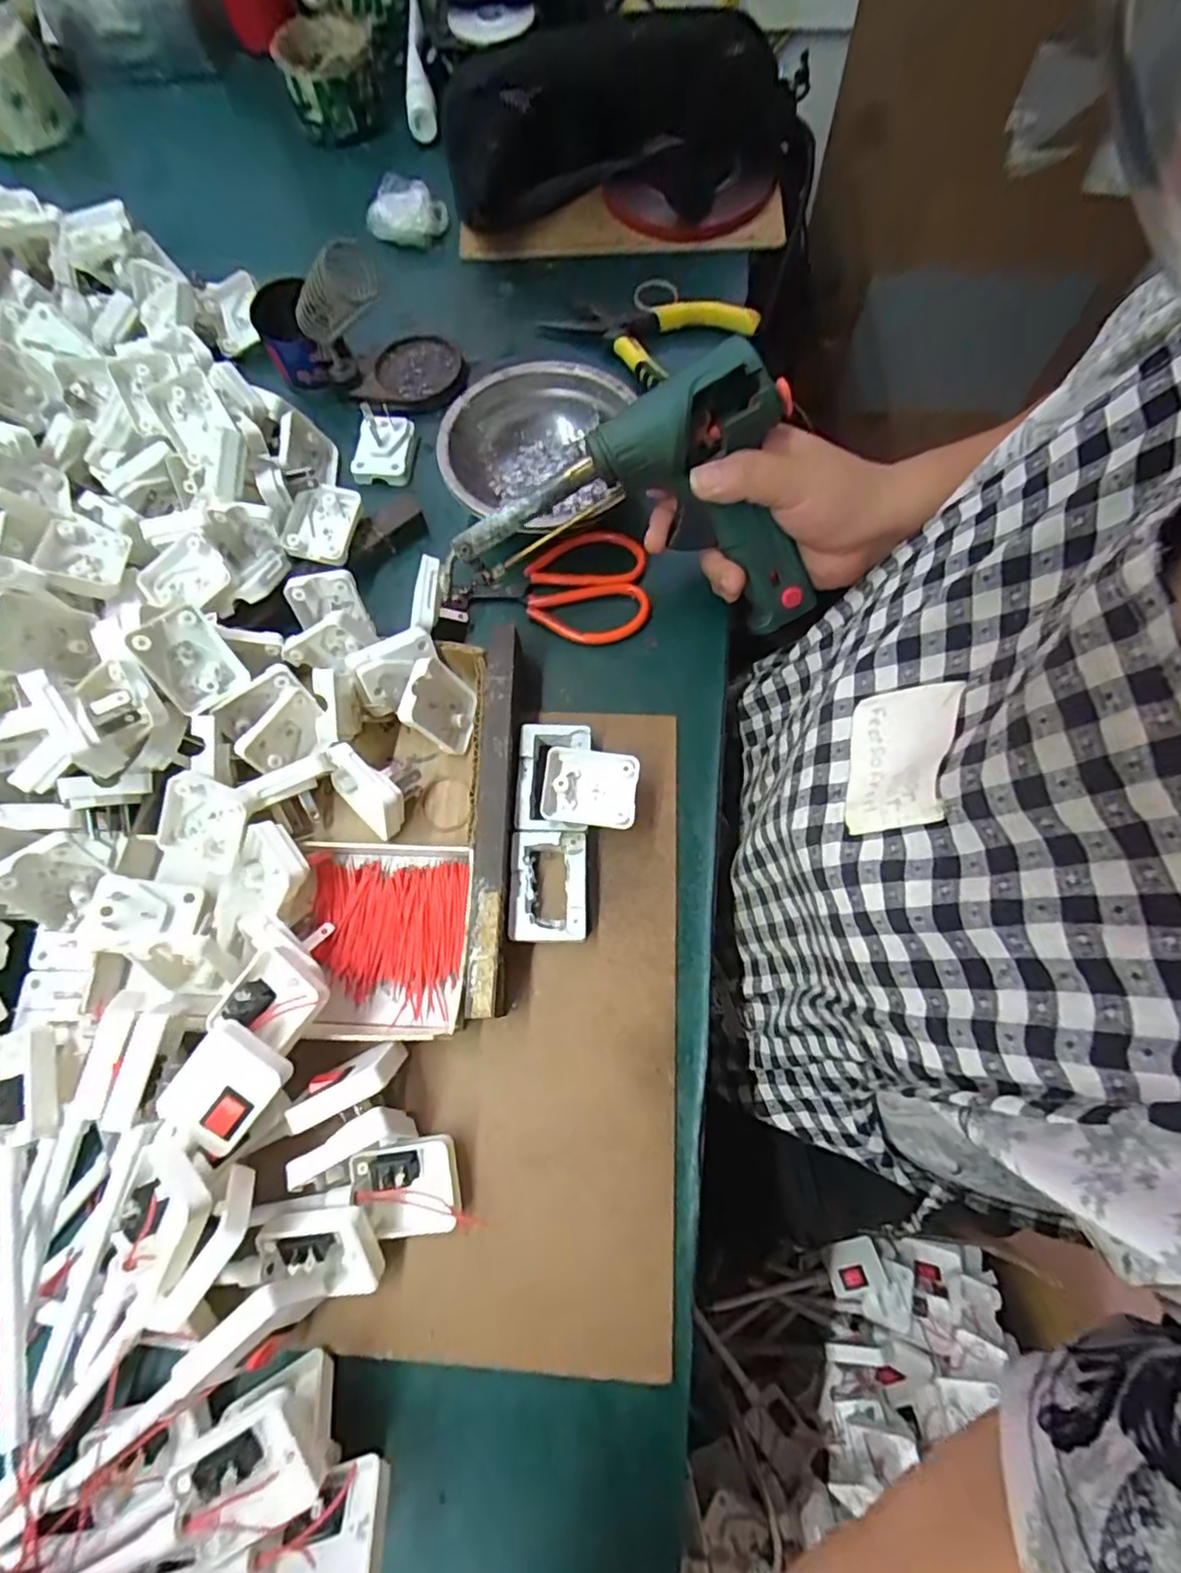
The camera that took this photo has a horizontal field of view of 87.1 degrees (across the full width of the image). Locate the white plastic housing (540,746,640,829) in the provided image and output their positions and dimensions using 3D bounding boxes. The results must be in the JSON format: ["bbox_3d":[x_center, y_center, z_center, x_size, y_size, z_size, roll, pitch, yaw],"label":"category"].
[{"bbox_3d":[0.000,0.001,0.325,0.048,0.010,0.039,6,83,8],"label":"white plastic housing"}]

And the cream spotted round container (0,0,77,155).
[{"bbox_3d":[-0.501,-0.599,0.529,0.092,0.062,0.093,-1,72,2],"label":"cream spotted round container"}]

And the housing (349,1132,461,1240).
[{"bbox_3d":[-0.084,0.184,0.285,0.049,0.018,0.039,-11,72,-2],"label":"housing"}]

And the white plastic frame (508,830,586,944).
[{"bbox_3d":[-0.021,0.053,0.329,0.039,0.016,0.057,0,72,2],"label":"white plastic frame"}]

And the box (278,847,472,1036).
[{"bbox_3d":[-0.111,0.078,0.320,0.094,0.020,0.094,2,72,2],"label":"box"}]

